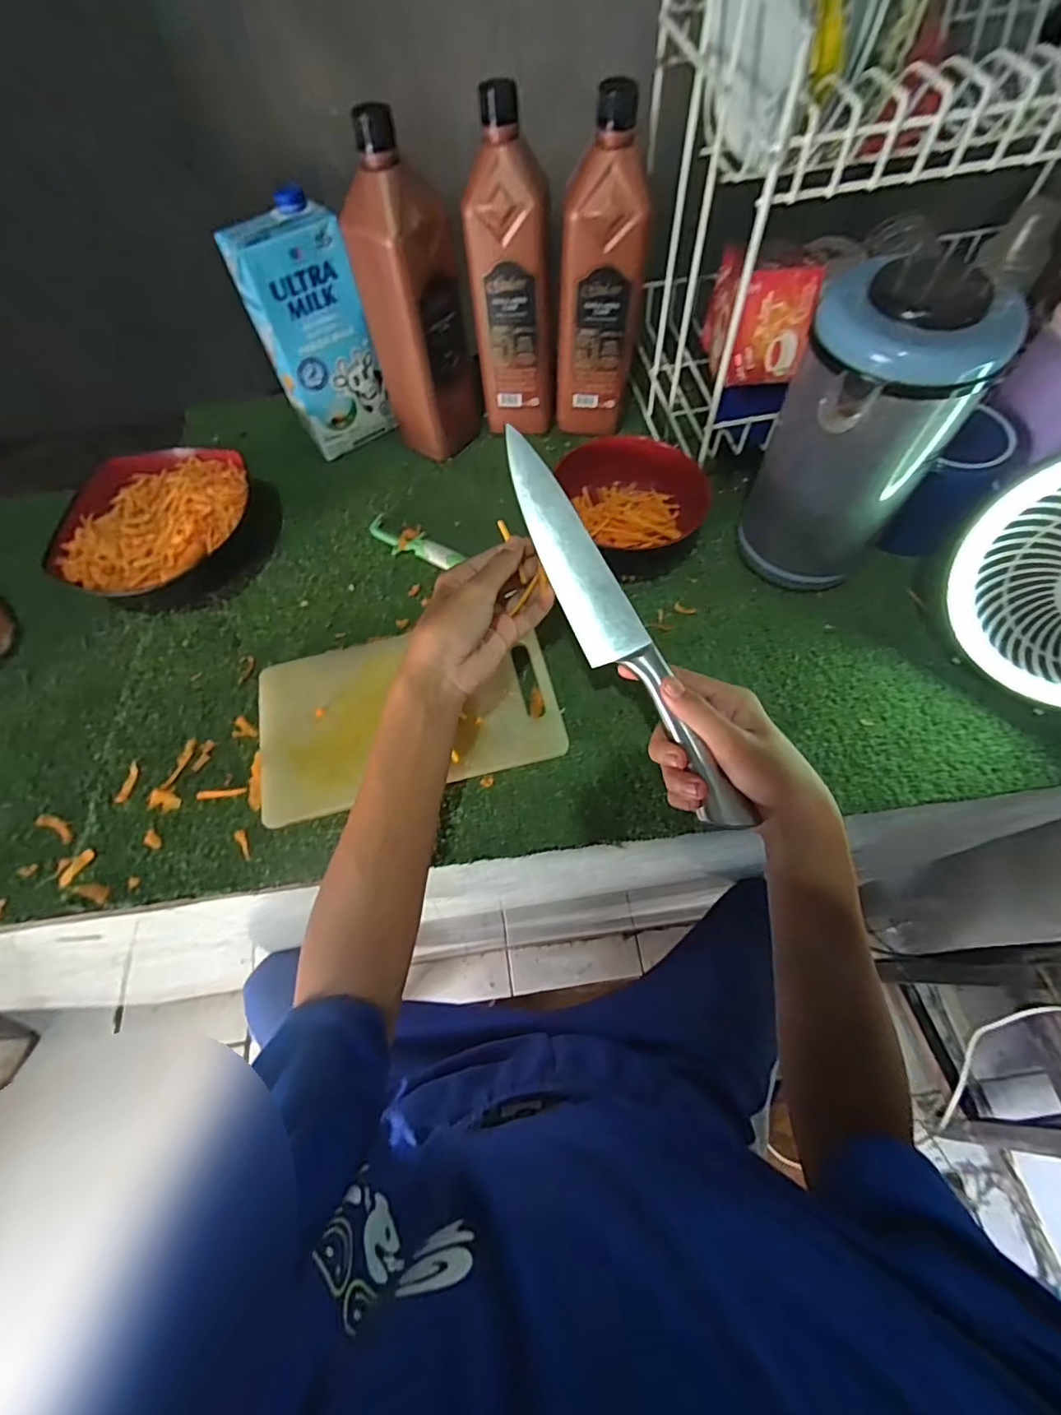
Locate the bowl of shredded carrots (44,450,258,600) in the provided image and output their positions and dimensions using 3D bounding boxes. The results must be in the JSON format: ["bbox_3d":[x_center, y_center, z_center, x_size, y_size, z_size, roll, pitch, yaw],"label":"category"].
[{"bbox_3d":[-0.361,-0.172,0.551,0.176,0.063,0.169,-1,61,2],"label":"bowl of shredded carrots"}]

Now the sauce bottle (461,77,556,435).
[{"bbox_3d":[-0.017,-0.388,0.517,0.072,0.240,0.063,-8,63,-2],"label":"sauce bottle"}]

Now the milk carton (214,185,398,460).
[{"bbox_3d":[-0.212,-0.366,0.561,0.099,0.201,0.059,-27,63,-11],"label":"milk carton"}]

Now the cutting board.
[{"bbox_3d":[-0.102,0.001,0.466,0.242,0.016,0.148,-13,62,-4],"label":"cutting board"}]

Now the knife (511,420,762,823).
[{"bbox_3d":[0.054,-0.055,0.378,0.039,0.022,0.306,-28,81,-12],"label":"knife"}]

